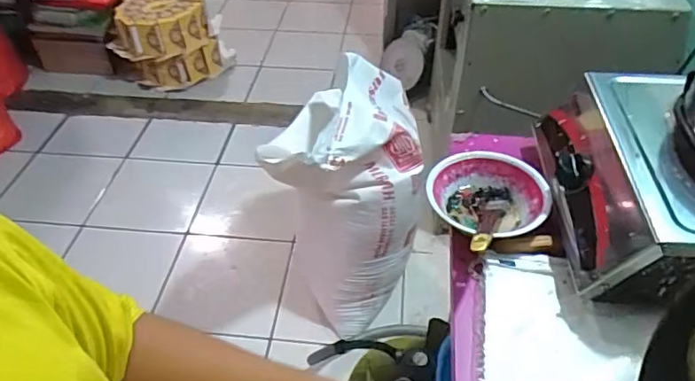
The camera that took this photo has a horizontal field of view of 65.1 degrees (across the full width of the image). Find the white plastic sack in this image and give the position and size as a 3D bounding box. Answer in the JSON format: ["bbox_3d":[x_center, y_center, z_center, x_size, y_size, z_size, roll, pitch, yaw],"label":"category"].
[{"bbox_3d":[-0.002,0.020,1.238,0.305,0.523,0.360,2,43,3],"label":"white plastic sack"}]

